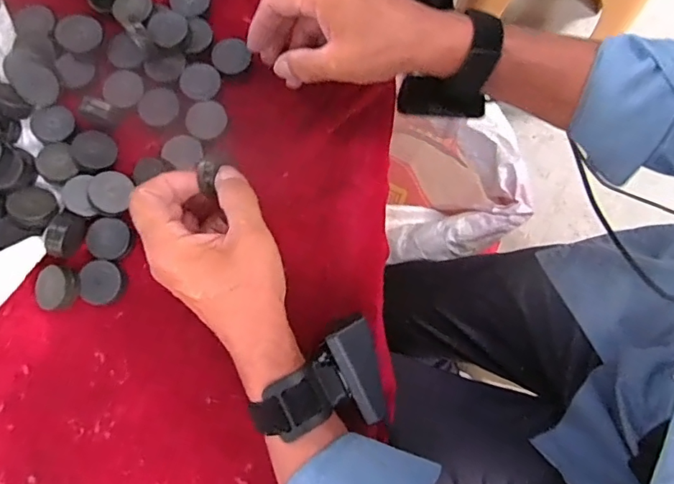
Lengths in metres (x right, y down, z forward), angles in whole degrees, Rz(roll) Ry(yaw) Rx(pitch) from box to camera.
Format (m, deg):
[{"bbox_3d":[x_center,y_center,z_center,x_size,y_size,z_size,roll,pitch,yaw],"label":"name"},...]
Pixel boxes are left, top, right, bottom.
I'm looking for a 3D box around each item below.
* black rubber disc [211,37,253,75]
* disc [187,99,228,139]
[{"bbox_3d":[-0.088,-0.154,0.415,0.030,0.004,0.033,1,76,-3],"label":"black rubber disc"},{"bbox_3d":[-0.103,-0.097,0.398,0.031,0.005,0.029,0,77,-1],"label":"disc"}]

